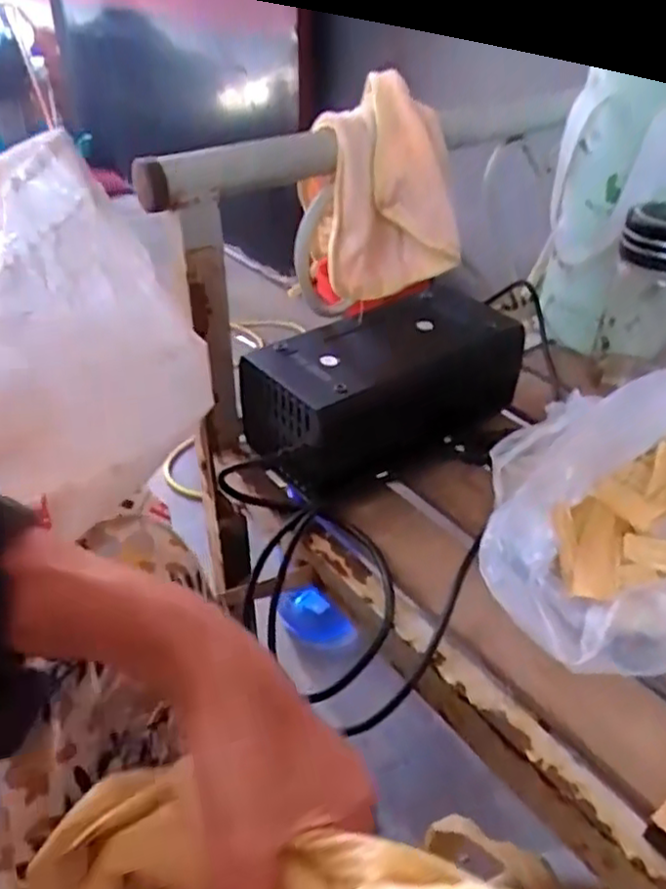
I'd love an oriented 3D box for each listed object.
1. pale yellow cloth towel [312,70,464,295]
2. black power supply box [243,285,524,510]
[{"bbox_3d":[0.040,-0.171,0.521,0.111,0.164,0.059,-5,38,-9],"label":"pale yellow cloth towel"},{"bbox_3d":[0.043,-0.045,0.556,0.215,0.089,0.108,-21,43,-27],"label":"black power supply box"}]

